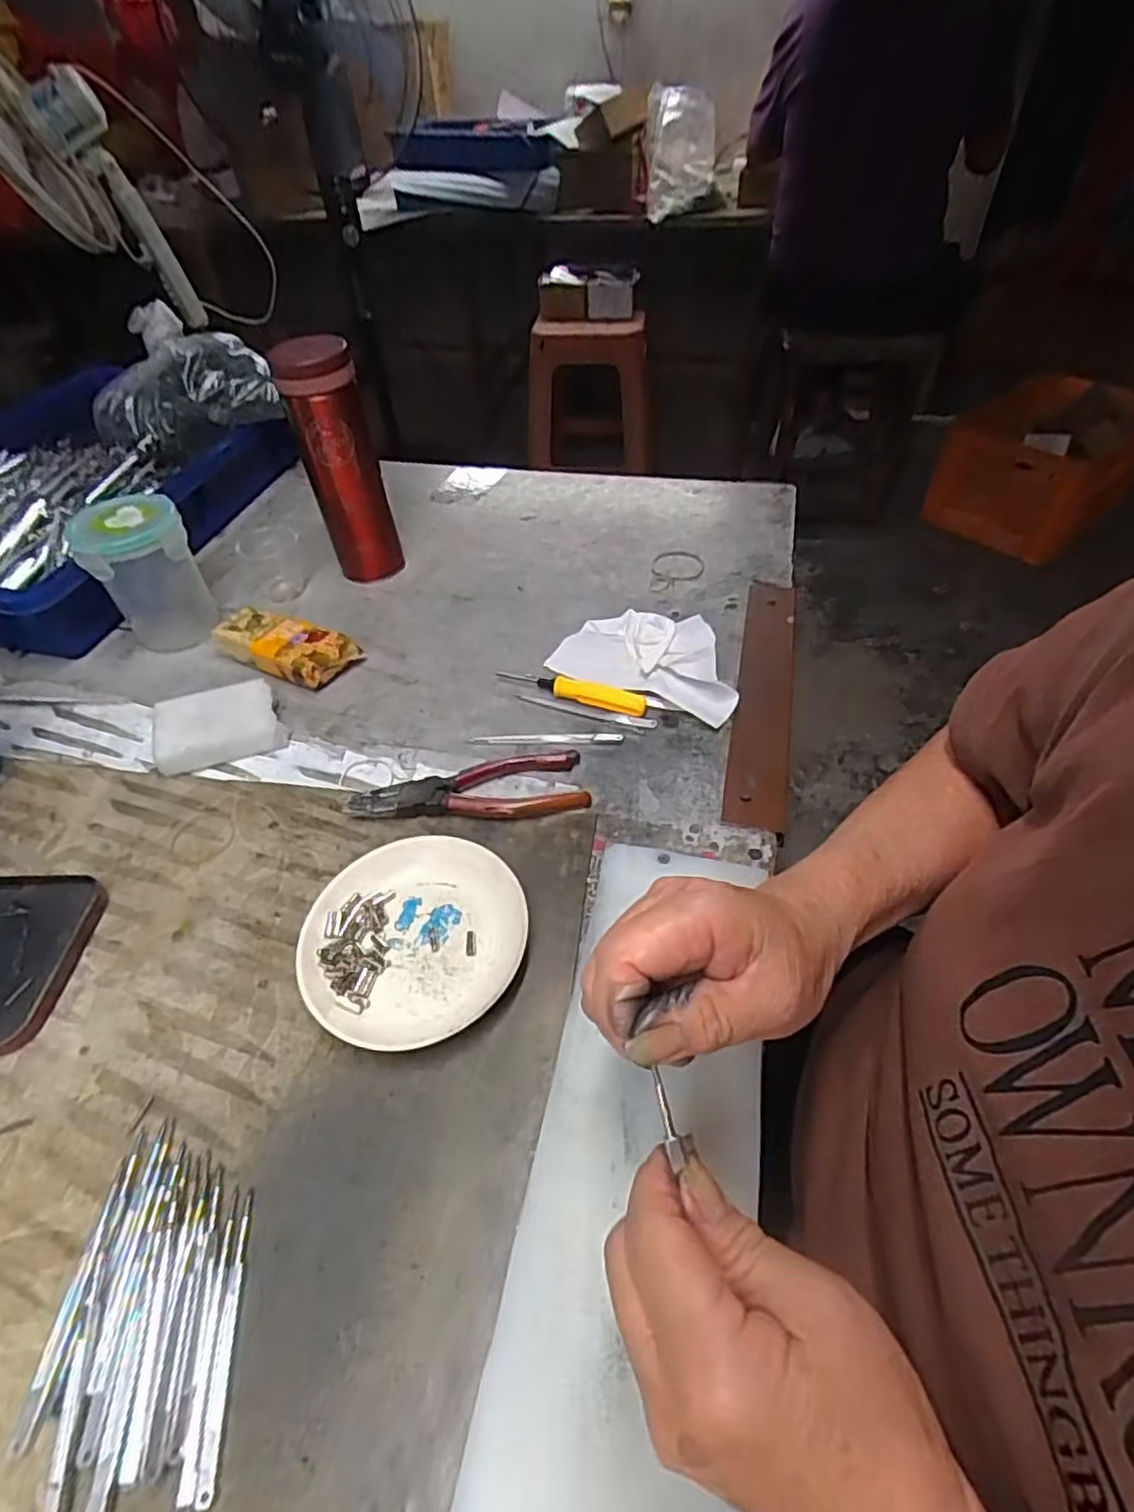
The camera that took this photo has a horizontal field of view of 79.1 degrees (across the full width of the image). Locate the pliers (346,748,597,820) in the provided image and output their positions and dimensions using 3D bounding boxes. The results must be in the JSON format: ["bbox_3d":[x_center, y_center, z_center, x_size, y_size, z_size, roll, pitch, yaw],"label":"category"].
[{"bbox_3d":[-0.062,0.026,0.444,0.147,0.014,0.051,-13,47,-7],"label":"pliers"}]

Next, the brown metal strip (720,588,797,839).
[{"bbox_3d":[0.147,-0.050,0.508,0.041,0.010,0.259,8,48,12],"label":"brown metal strip"}]

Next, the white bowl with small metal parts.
[{"bbox_3d":[-0.081,0.098,0.369,0.117,0.020,0.112,-2,47,2],"label":"white bowl with small metal parts"}]

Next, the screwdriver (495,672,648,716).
[{"bbox_3d":[0.003,-0.051,0.510,0.116,0.014,0.016,17,51,19],"label":"screwdriver"}]

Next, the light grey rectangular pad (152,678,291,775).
[{"bbox_3d":[-0.249,-0.022,0.493,0.082,0.026,0.056,-18,48,-12],"label":"light grey rectangular pad"}]

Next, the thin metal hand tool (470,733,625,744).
[{"bbox_3d":[-0.015,-0.013,0.485,0.108,0.004,0.010,0,47,5],"label":"thin metal hand tool"}]

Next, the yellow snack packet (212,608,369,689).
[{"bbox_3d":[-0.224,-0.088,0.553,0.105,0.034,0.049,19,51,21],"label":"yellow snack packet"}]

